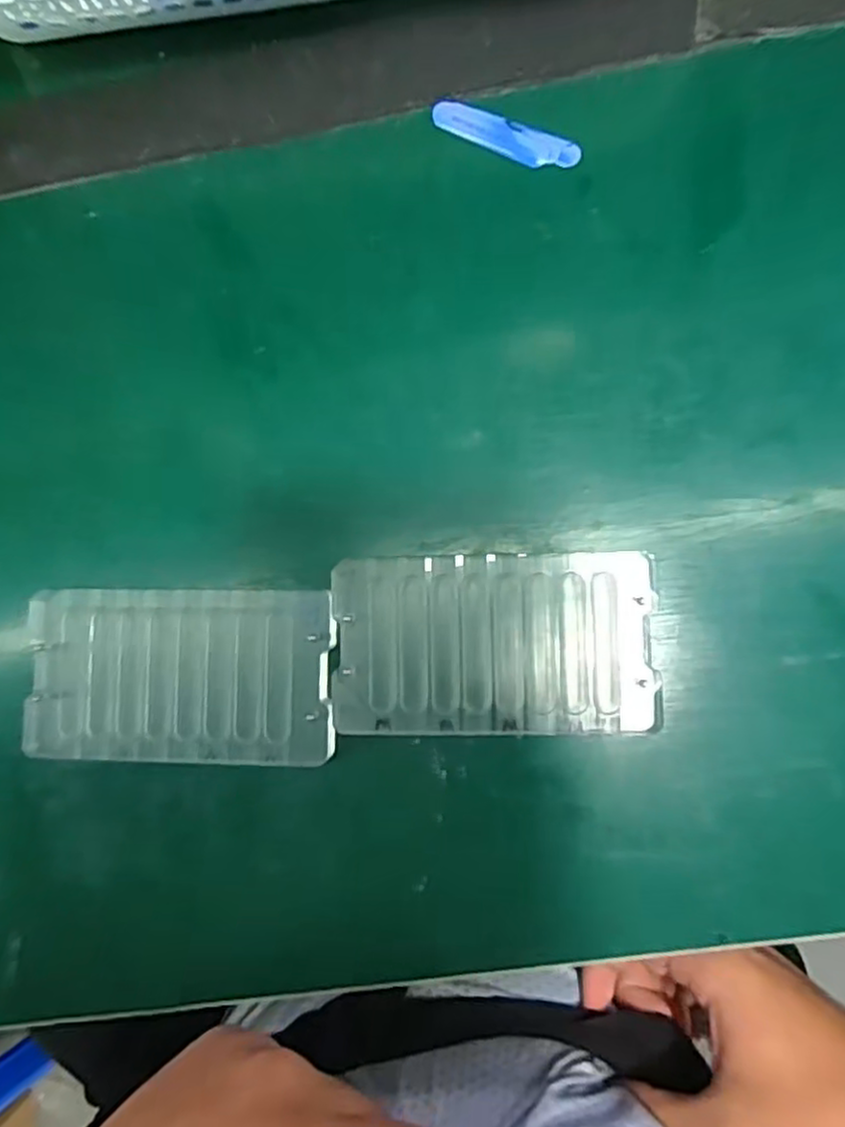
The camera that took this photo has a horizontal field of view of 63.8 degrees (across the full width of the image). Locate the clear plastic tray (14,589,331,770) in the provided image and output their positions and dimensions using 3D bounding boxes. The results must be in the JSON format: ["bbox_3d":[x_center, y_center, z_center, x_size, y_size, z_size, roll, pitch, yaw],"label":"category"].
[{"bbox_3d":[-0.096,0.044,0.271,0.121,0.014,0.066,0,86,5],"label":"clear plastic tray"}]

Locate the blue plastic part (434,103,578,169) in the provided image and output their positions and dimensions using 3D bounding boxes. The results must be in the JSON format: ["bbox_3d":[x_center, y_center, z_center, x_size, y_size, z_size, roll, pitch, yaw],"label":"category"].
[{"bbox_3d":[0.034,-0.174,0.277,0.061,0.004,0.014,23,88,6],"label":"blue plastic part"}]

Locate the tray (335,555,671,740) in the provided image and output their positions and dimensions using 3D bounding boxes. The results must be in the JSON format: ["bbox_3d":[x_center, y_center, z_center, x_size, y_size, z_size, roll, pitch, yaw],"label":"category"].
[{"bbox_3d":[0.027,0.031,0.260,0.118,0.012,0.067,-1,86,5],"label":"tray"}]

